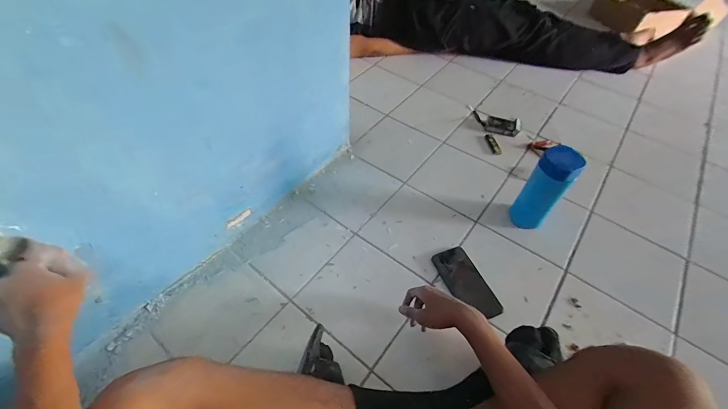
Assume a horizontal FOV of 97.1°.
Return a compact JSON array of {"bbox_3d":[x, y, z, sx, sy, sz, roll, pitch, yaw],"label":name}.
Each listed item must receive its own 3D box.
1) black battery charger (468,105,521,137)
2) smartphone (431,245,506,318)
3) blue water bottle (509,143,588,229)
[{"bbox_3d":[0.382,-0.253,0.974,0.178,0.032,0.079,34,60,26],"label":"black battery charger"},{"bbox_3d":[0.205,0.155,0.642,0.074,0.012,0.153,-17,55,-15],"label":"smartphone"},{"bbox_3d":[0.372,-0.024,0.674,0.075,0.197,0.064,30,58,23],"label":"blue water bottle"}]

